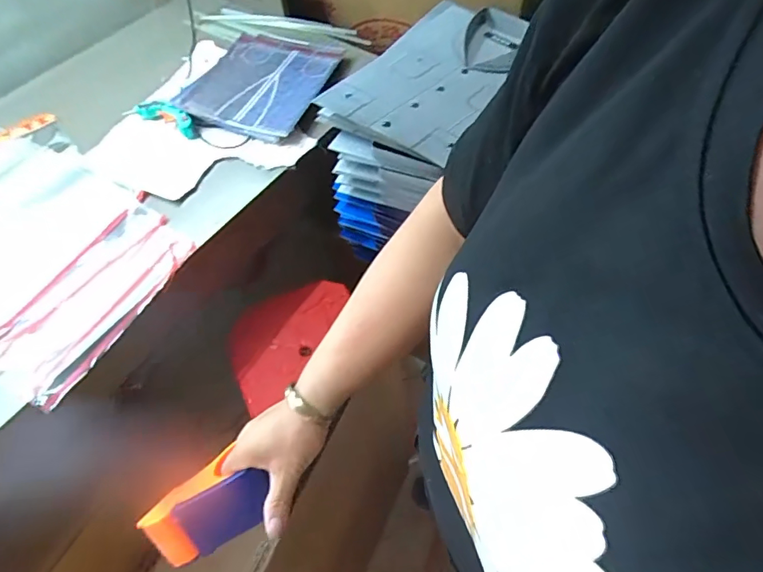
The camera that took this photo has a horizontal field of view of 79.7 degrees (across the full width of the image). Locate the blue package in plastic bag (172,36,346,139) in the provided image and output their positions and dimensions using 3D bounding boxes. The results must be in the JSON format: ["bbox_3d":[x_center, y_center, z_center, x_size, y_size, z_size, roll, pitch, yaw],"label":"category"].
[{"bbox_3d":[-0.229,-0.394,0.873,0.226,0.022,0.270,14,54,6],"label":"blue package in plastic bag"}]

